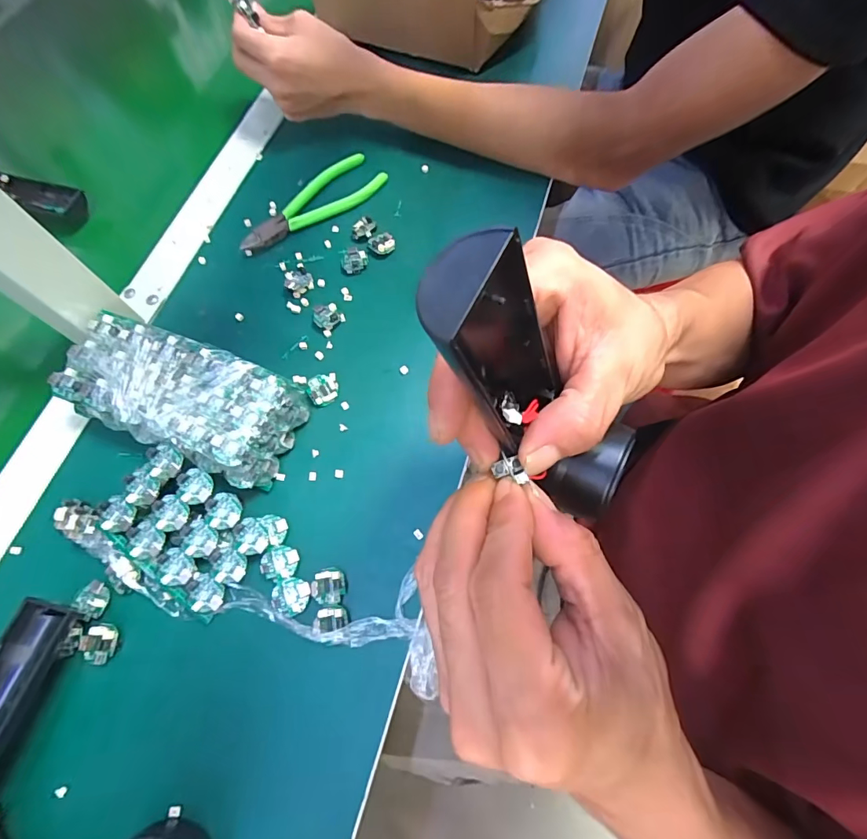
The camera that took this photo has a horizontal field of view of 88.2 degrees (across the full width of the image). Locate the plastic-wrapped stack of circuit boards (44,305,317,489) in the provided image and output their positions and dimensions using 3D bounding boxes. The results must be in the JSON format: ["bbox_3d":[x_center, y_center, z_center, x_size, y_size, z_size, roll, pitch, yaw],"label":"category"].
[{"bbox_3d":[-0.186,-0.015,0.336,0.164,0.043,0.079,22,70,8],"label":"plastic-wrapped stack of circuit boards"}]

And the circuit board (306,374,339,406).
[{"bbox_3d":[-0.088,-0.024,0.358,0.023,0.009,0.024,-17,70,-7],"label":"circuit board"}]

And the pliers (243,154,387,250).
[{"bbox_3d":[-0.115,-0.208,0.436,0.153,0.015,0.049,-43,75,-15],"label":"pliers"}]

